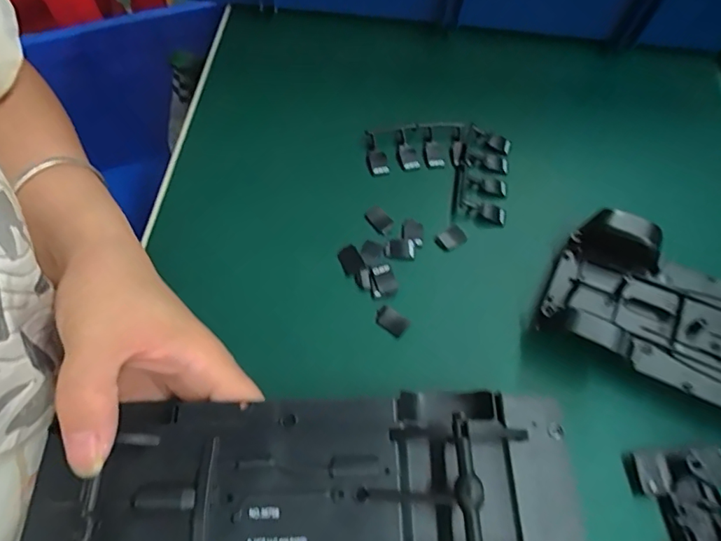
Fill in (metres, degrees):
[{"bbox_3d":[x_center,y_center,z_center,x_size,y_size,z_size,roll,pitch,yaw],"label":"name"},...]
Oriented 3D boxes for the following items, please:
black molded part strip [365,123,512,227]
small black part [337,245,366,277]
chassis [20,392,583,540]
[{"bbox_3d":[0.046,-0.063,0.304,0.086,0.010,0.063,12,62,3],"label":"black molded part strip"},{"bbox_3d":[-0.006,-0.006,0.275,0.011,0.004,0.016,-23,66,-15],"label":"small black part"},{"bbox_3d":[-0.017,0.083,0.180,0.190,0.032,0.072,-1,62,-4],"label":"chassis"}]

